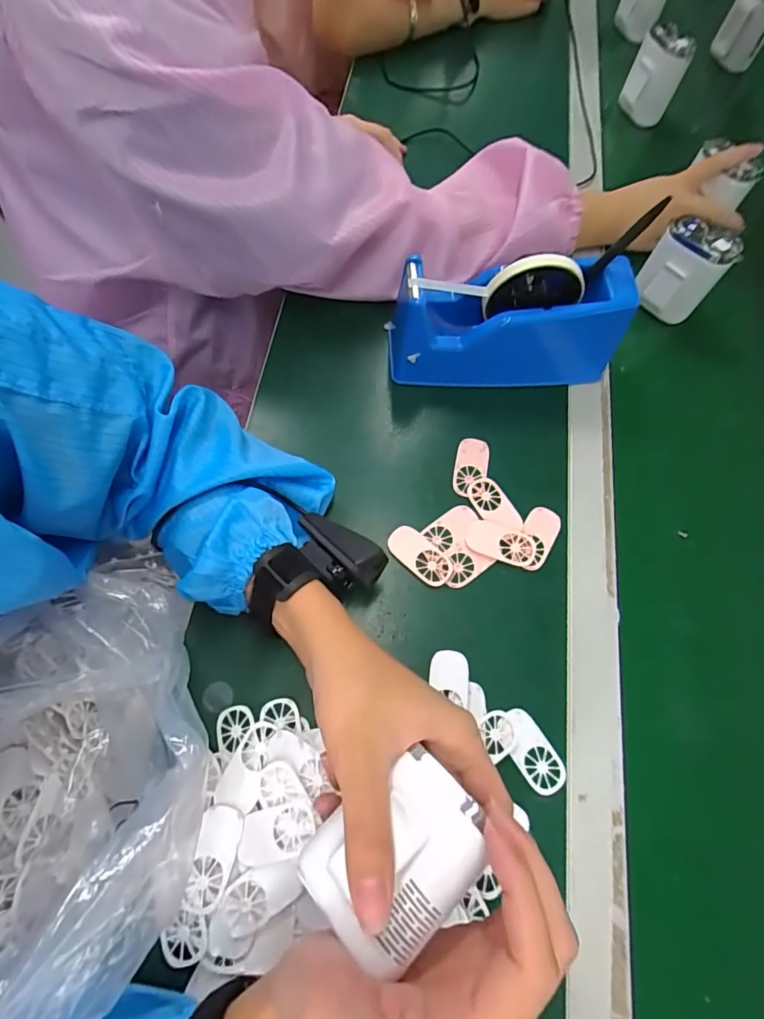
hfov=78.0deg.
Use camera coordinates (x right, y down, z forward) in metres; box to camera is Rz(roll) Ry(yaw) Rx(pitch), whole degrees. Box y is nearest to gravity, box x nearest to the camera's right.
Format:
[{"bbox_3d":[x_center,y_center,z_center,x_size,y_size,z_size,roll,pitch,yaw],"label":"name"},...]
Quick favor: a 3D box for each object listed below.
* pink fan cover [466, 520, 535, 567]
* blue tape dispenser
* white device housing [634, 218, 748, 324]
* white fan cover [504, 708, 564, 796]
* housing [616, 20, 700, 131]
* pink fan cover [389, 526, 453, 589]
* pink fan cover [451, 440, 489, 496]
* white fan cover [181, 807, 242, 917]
[{"bbox_3d":[0.099,0.028,0.392,0.057,0.004,0.029,15,66,4],"label":"pink fan cover"},{"bbox_3d":[0.110,-0.164,0.419,0.202,0.106,0.072,5,66,-1],"label":"blue tape dispenser"},{"bbox_3d":[0.295,-0.230,0.468,0.065,0.086,0.032,23,67,7],"label":"white device housing"},{"bbox_3d":[0.109,0.175,0.341,0.030,0.004,0.058,-32,71,-15],"label":"white fan cover"},{"bbox_3d":[0.335,-0.530,0.584,0.061,0.088,0.033,26,68,8],"label":"housing"},{"bbox_3d":[0.031,0.038,0.389,0.058,0.004,0.029,39,70,14],"label":"pink fan cover"},{"bbox_3d":[0.079,-0.038,0.421,0.028,0.004,0.057,12,66,3],"label":"pink fan cover"},{"bbox_3d":[-0.106,0.219,0.296,0.025,0.007,0.058,11,66,2],"label":"white fan cover"}]

